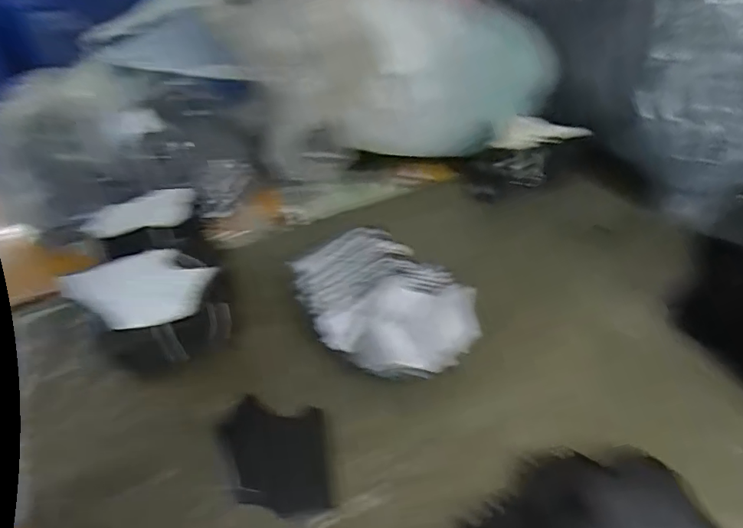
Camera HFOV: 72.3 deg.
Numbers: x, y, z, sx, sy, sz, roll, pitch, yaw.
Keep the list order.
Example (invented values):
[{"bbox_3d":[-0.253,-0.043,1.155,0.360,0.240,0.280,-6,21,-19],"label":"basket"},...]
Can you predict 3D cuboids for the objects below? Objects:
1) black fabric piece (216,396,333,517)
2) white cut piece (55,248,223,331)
[{"bbox_3d":[-0.090,0.177,0.475,0.094,0.004,0.116,-8,41,-6],"label":"black fabric piece"},{"bbox_3d":[-0.225,0.023,0.501,0.111,0.024,0.100,25,48,28],"label":"white cut piece"}]

